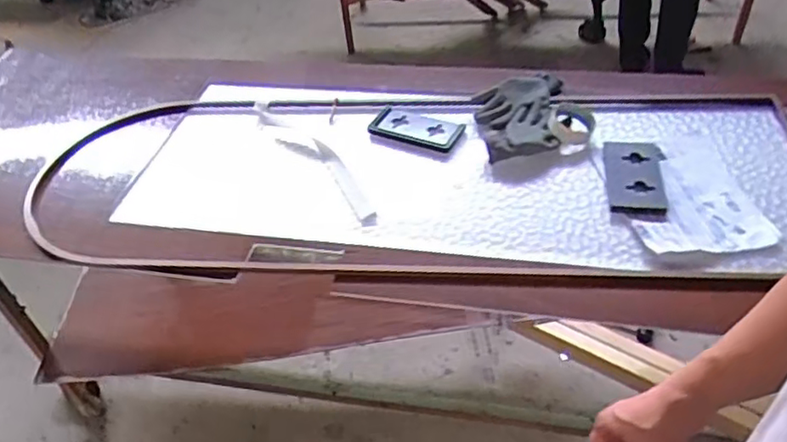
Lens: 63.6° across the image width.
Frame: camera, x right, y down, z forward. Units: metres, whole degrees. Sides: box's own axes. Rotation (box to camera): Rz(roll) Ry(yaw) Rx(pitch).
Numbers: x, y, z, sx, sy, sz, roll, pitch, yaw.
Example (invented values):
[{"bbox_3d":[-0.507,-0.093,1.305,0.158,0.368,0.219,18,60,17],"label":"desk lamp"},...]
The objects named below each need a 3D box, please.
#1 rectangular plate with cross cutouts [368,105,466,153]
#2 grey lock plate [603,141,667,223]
[{"bbox_3d":[0.045,-0.183,1.246,0.167,0.017,0.092,17,49,23],"label":"rectangular plate with cross cutouts"},{"bbox_3d":[0.415,-0.075,1.093,0.097,0.010,0.201,6,46,13],"label":"grey lock plate"}]

